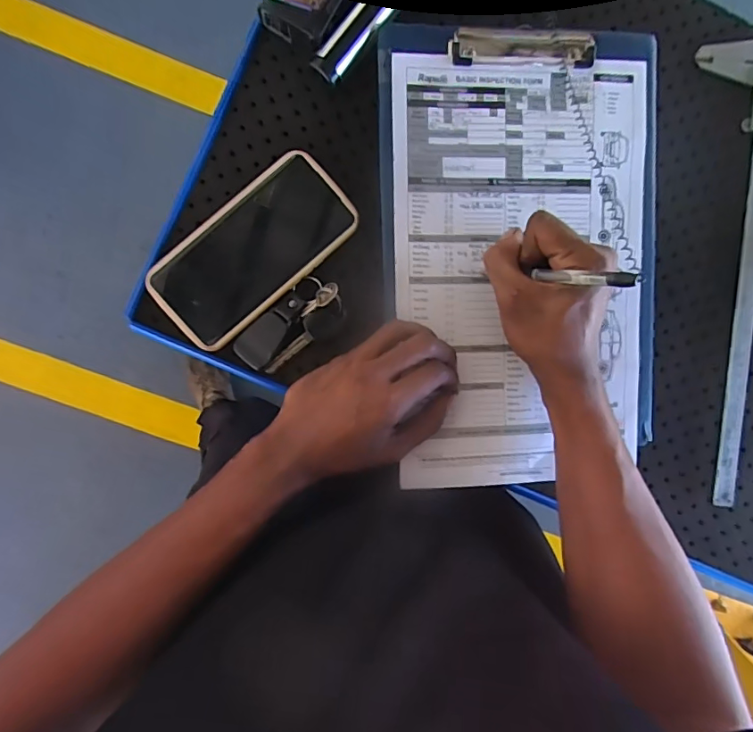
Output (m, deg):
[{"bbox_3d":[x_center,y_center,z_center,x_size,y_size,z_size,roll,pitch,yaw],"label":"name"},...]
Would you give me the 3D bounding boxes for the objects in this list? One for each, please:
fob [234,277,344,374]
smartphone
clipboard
[{"bbox_3d":[-0.068,-0.031,0.400,0.047,0.016,0.091,45,88,-4],"label":"fob"},{"bbox_3d":[-0.098,-0.093,0.403,0.167,0.011,0.082,-42,94,-3],"label":"smartphone"},{"bbox_3d":[0.123,-0.086,0.412,0.227,0.023,0.364,-3,91,-4],"label":"clipboard"}]

